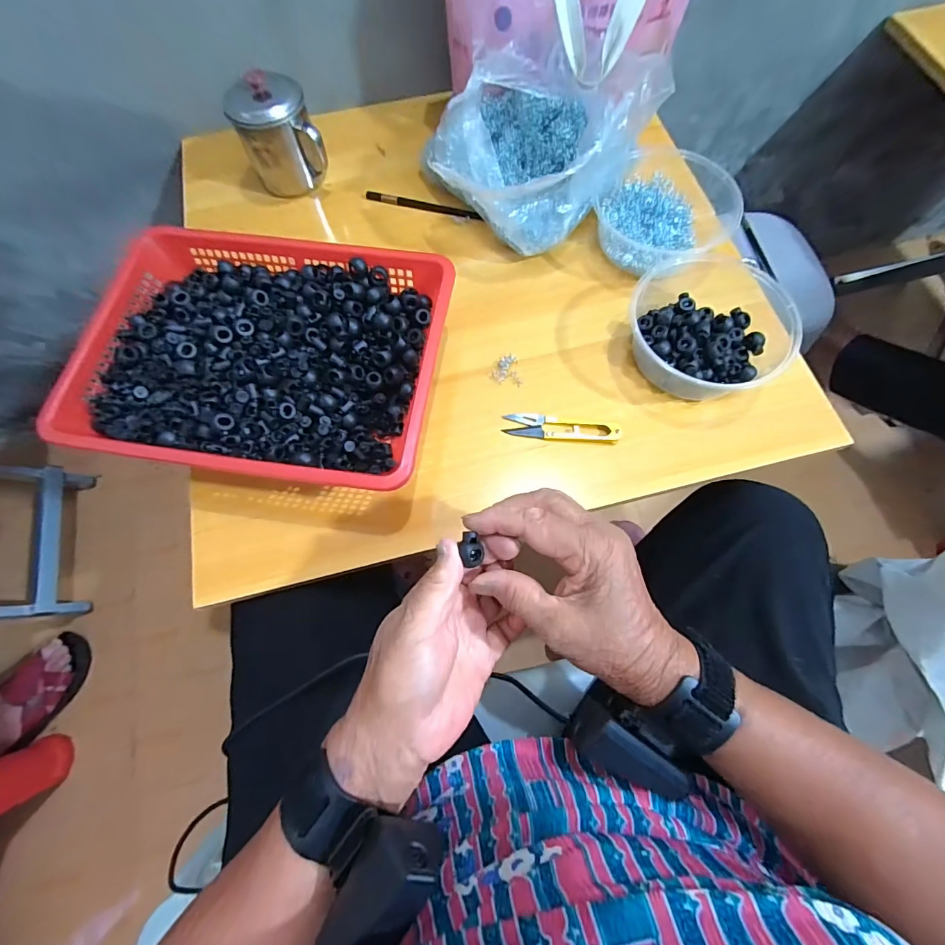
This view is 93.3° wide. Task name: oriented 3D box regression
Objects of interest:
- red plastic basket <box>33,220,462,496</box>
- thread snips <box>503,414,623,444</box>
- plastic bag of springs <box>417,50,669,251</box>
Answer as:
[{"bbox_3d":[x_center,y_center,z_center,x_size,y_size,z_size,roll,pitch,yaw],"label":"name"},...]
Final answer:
[{"bbox_3d":[-0.179,-0.105,0.407,0.296,0.073,0.226,7,71,2],"label":"red plastic basket"},{"bbox_3d":[0.084,-0.041,0.415,0.105,0.007,0.025,8,71,3],"label":"thread snips"},{"bbox_3d":[0.071,-0.335,0.441,0.189,0.129,0.187,27,73,9],"label":"plastic bag of springs"}]

